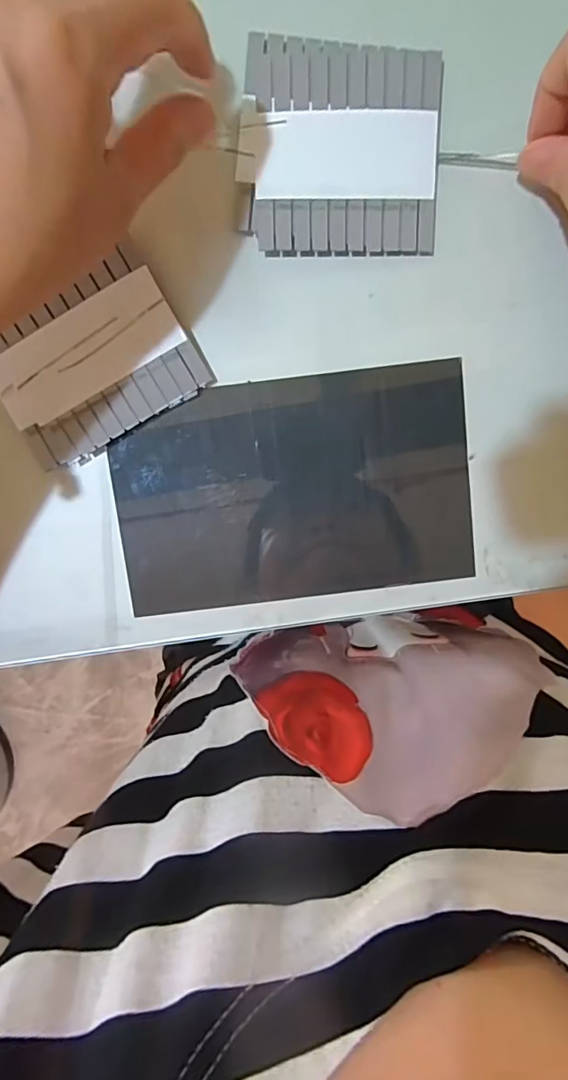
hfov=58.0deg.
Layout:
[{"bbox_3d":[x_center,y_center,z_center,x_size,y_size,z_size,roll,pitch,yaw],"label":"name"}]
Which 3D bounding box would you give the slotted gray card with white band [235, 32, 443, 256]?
[{"bbox_3d":[0.024,-0.170,0.223,0.085,0.005,0.083,0,99,0],"label":"slotted gray card with white band"}]

